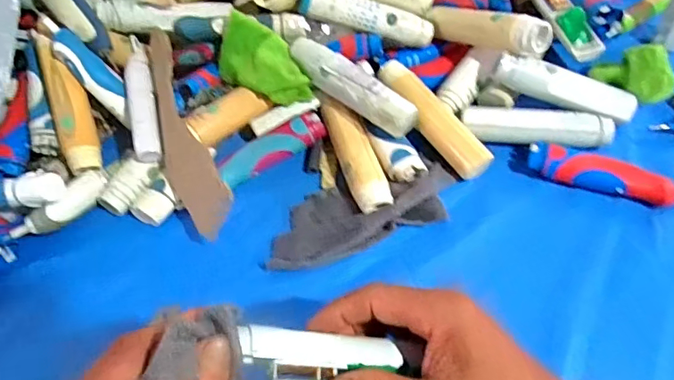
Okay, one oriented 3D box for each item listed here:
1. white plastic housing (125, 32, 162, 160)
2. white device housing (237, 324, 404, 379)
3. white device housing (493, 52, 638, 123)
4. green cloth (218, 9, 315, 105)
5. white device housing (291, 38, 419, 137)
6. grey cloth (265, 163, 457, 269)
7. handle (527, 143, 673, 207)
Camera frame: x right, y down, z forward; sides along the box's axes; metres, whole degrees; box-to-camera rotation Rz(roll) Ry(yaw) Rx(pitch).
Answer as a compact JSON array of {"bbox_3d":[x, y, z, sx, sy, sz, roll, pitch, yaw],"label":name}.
[{"bbox_3d":[-0.196,-0.094,0.506,0.027,0.023,0.148,-16,54,-5],"label":"white plastic housing"},{"bbox_3d":[-0.009,0.092,0.279,0.093,0.014,0.028,11,54,-22],"label":"white device housing"},{"bbox_3d":[0.221,-0.099,0.487,0.137,0.025,0.032,18,59,-3],"label":"white device housing"},{"bbox_3d":[-0.074,-0.129,0.503,0.101,0.049,0.058,28,63,21],"label":"green cloth"},{"bbox_3d":[0.013,-0.100,0.492,0.142,0.035,0.034,34,64,26],"label":"white device housing"},{"bbox_3d":[0.022,0.017,0.457,0.181,0.021,0.070,-18,58,-7],"label":"grey cloth"},{"bbox_3d":[0.251,-0.012,0.452,0.151,0.026,0.031,17,60,15],"label":"handle"}]

